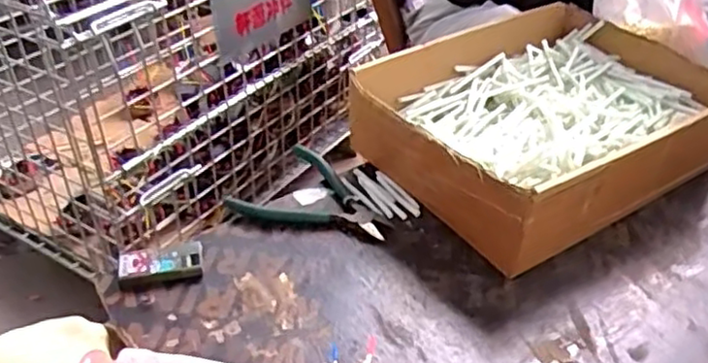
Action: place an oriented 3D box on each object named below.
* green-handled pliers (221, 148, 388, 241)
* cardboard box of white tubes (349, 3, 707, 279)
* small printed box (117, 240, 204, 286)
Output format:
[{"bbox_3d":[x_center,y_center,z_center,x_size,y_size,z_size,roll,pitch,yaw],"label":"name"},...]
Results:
[{"bbox_3d":[-0.036,0.005,0.642,0.135,0.021,0.103,7,37,9],"label":"green-handled pliers"},{"bbox_3d":[0.188,-0.059,0.672,0.321,0.097,0.241,-21,42,-26],"label":"cardboard box of white tubes"},{"bbox_3d":[-0.160,0.068,0.559,0.067,0.018,0.030,-5,37,-8],"label":"small printed box"}]

